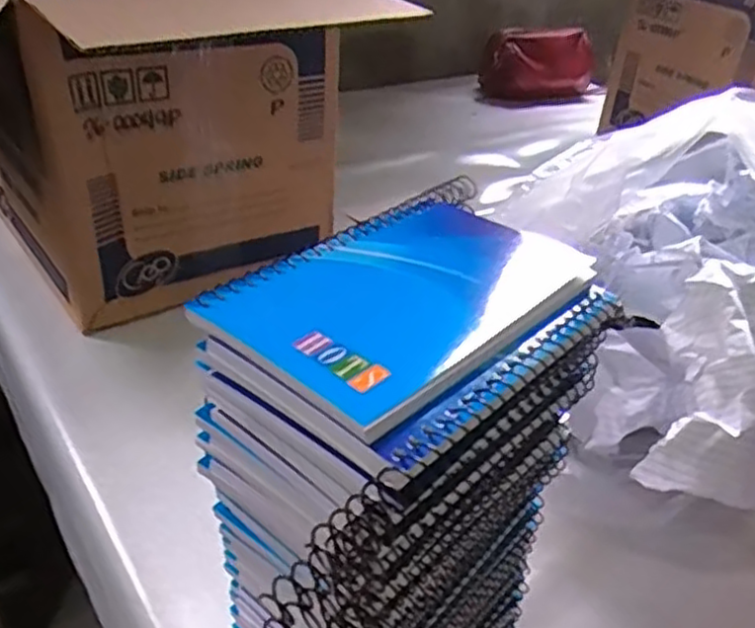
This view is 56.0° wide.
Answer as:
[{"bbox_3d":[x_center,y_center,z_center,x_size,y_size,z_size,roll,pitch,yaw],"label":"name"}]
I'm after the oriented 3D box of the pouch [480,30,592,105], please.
[{"bbox_3d":[0.320,-0.489,1.399,0.225,0.127,0.055,-2,34,-10],"label":"pouch"}]

